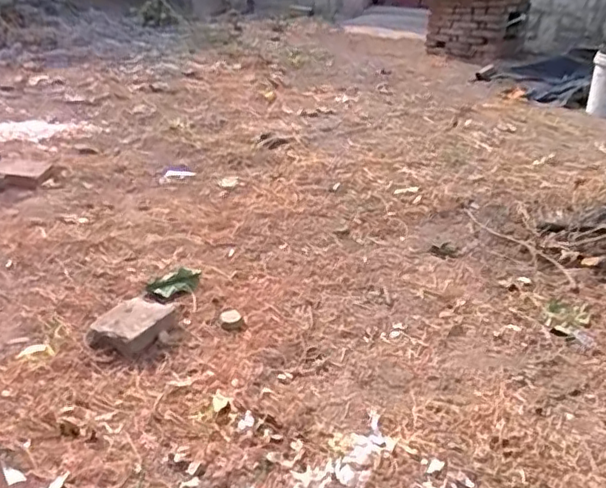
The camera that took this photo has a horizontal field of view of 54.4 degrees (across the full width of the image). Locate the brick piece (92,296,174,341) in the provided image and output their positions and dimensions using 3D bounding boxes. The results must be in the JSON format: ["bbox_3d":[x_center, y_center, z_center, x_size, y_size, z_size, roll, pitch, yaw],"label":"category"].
[{"bbox_3d":[-0.386,0.175,1.370,0.106,0.048,0.175,12,28,21],"label":"brick piece"}]

